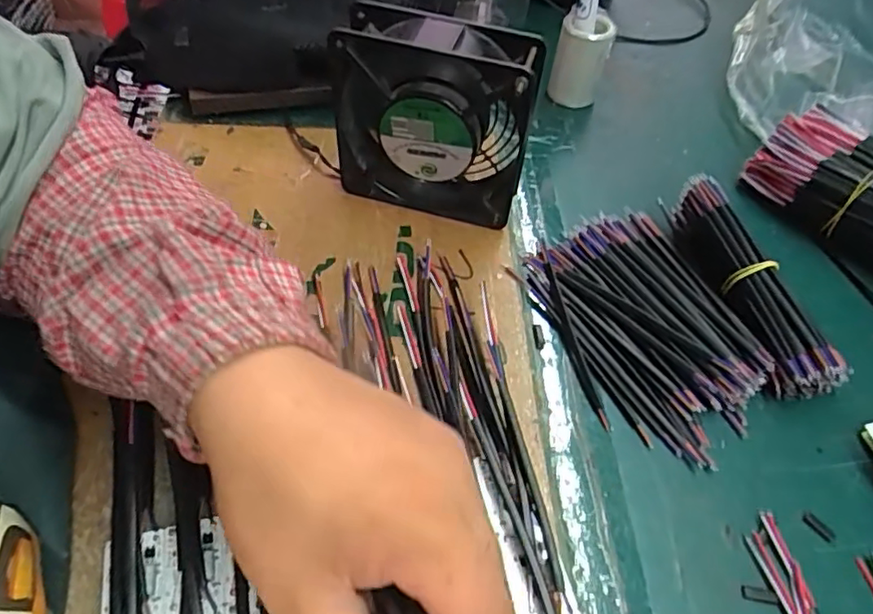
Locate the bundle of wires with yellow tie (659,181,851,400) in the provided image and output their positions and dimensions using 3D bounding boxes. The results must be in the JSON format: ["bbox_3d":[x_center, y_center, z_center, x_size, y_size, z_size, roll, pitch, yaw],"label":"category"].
[{"bbox_3d":[0.192,-0.017,0.369,0.035,0.047,0.146,-11,55,-12],"label":"bundle of wires with yellow tie"}]

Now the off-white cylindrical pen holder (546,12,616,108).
[{"bbox_3d":[0.117,-0.201,0.490,0.041,0.067,0.031,12,54,5],"label":"off-white cylindrical pen holder"}]

